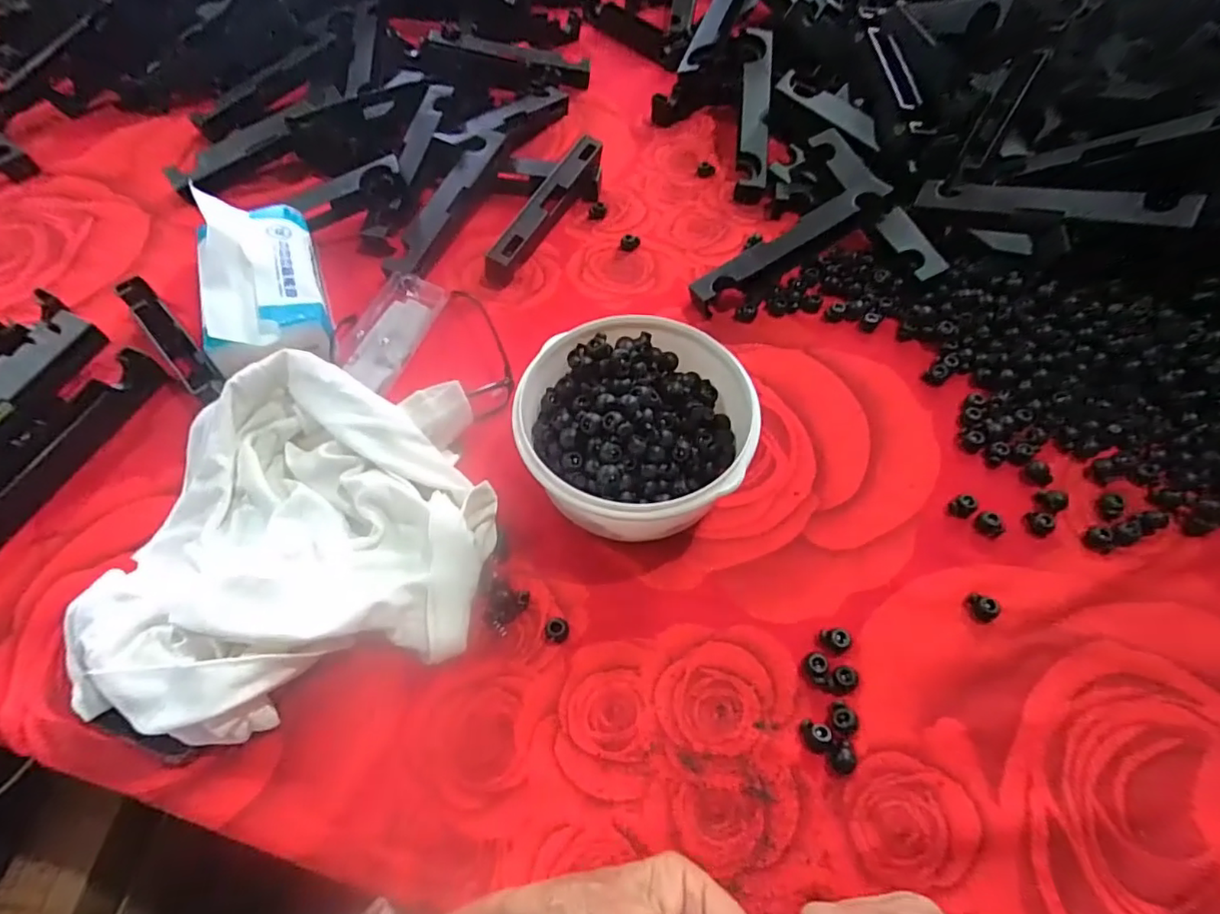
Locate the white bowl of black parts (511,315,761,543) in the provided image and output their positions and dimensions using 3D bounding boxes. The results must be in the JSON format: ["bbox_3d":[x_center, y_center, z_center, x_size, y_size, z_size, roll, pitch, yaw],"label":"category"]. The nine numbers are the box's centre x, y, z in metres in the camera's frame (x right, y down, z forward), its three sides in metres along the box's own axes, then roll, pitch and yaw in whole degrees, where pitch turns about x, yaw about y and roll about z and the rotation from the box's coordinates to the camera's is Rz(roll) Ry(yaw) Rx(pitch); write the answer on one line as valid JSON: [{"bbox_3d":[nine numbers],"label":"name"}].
[{"bbox_3d":[0.018,-0.018,0.431,0.161,0.076,0.155,0,60,-1],"label":"white bowl of black parts"}]

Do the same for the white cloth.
[{"bbox_3d":[-0.204,0.056,0.399,0.234,0.057,0.256,9,60,4],"label":"white cloth"}]

